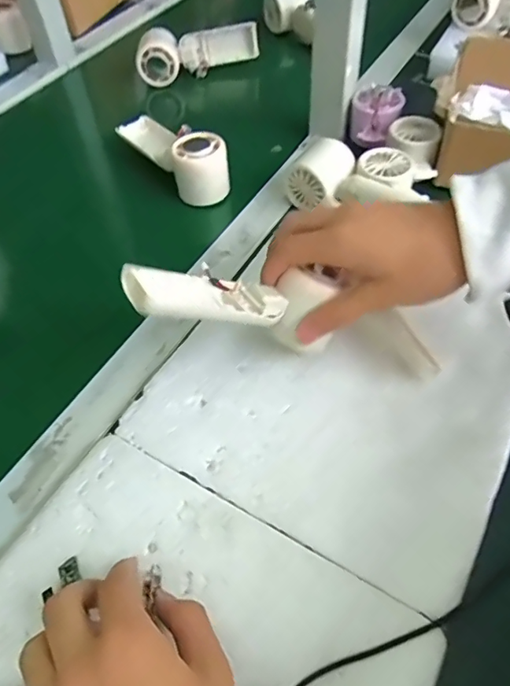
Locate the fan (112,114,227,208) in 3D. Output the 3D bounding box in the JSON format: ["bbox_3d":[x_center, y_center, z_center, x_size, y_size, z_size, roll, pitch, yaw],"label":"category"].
[{"bbox_3d":[-0.089,-0.215,0.559,0.055,0.051,0.162,-37,60,-21],"label":"fan"}]

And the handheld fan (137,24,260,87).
[{"bbox_3d":[-0.079,-0.401,0.707,0.167,0.056,0.056,-14,54,-9],"label":"handheld fan"}]

